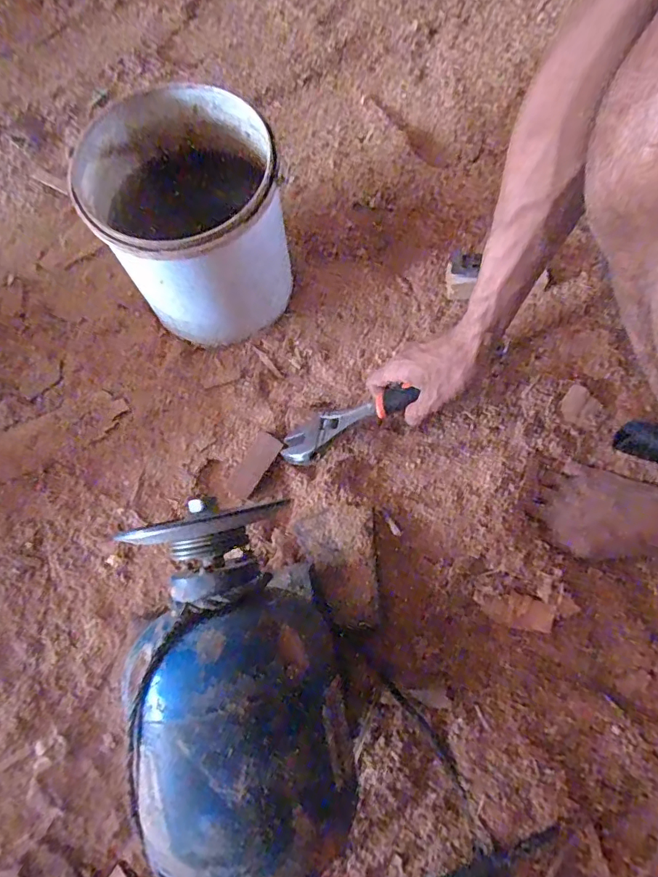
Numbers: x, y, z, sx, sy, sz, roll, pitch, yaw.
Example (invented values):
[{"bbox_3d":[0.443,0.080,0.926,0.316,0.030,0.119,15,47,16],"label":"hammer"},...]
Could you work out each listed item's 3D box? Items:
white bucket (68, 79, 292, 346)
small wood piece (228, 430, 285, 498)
[{"bbox_3d":[-0.135,-0.216,0.526,0.175,0.186,0.176,-1,73,2],"label":"white bucket"},{"bbox_3d":[-0.079,0.029,0.533,0.030,0.013,0.073,32,91,11],"label":"small wood piece"}]

